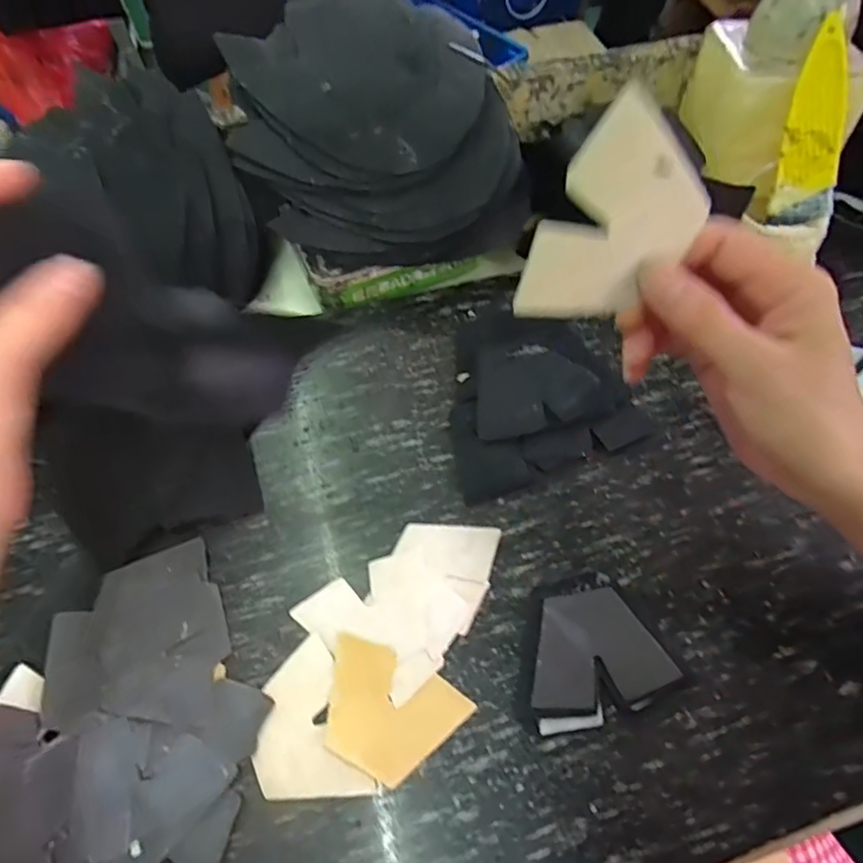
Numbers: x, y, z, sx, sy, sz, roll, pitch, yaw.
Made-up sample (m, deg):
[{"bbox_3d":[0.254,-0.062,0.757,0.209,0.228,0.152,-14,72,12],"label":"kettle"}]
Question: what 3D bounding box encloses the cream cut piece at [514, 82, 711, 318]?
[{"bbox_3d":[0.068,-0.075,0.209,0.053,0.080,0.006,30,33,-15],"label":"cream cut piece"}]

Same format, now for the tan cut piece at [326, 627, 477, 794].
[{"bbox_3d":[-0.025,0.151,0.294,0.079,0.004,0.057,25,64,11],"label":"tan cut piece"}]

